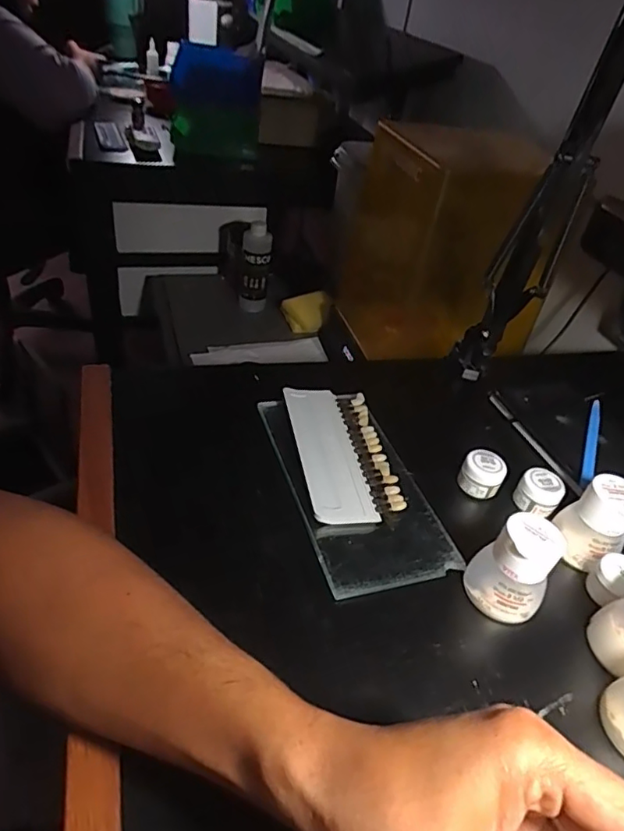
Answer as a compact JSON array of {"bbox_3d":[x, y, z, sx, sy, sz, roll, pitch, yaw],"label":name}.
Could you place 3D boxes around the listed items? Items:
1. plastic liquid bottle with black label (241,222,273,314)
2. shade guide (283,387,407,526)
[{"bbox_3d":[-0.103,-0.264,0.997,0.053,0.163,0.061,5,40,-7],"label":"plastic liquid bottle with black label"},{"bbox_3d":[0.024,0.028,0.460,0.071,0.012,0.151,-1,41,-13],"label":"shade guide"}]

